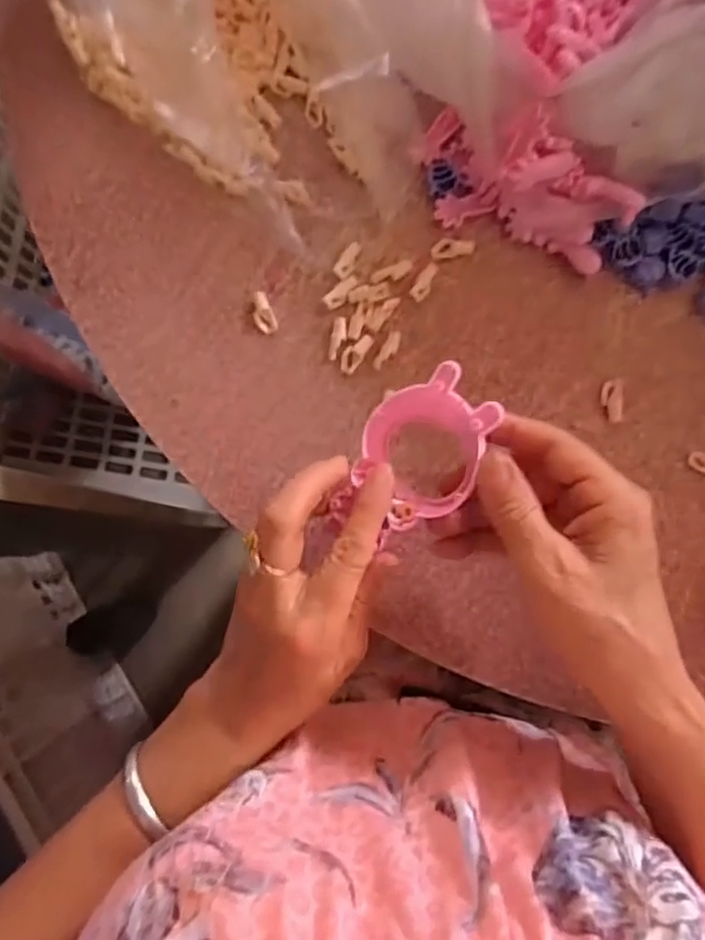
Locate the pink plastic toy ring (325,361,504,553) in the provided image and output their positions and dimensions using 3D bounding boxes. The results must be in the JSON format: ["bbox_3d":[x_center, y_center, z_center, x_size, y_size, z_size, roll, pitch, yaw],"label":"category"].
[{"bbox_3d":[0.030,-0.006,0.291,0.055,0.036,0.086,25,88,2],"label":"pink plastic toy ring"}]

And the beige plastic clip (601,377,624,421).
[{"bbox_3d":[0.153,-0.041,0.368,0.013,0.005,0.026,8,84,2],"label":"beige plastic clip"}]

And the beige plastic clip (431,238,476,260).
[{"bbox_3d":[0.060,-0.133,0.373,0.025,0.004,0.012,-13,84,0],"label":"beige plastic clip"}]

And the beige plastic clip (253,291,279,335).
[{"bbox_3d":[-0.053,-0.093,0.372,0.013,0.005,0.026,-25,84,-1],"label":"beige plastic clip"}]

